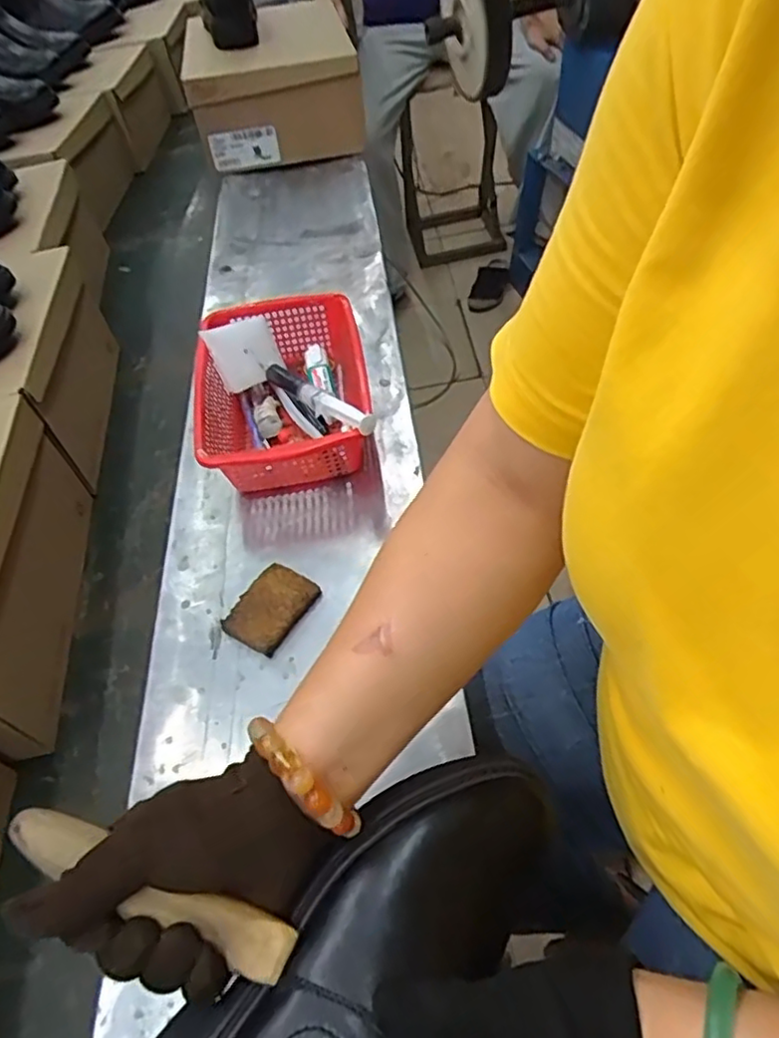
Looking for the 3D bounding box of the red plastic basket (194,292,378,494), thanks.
[{"bbox_3d":[-0.099,-0.115,0.611,0.150,0.085,0.222,-9,47,-4],"label":"red plastic basket"}]

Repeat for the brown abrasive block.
[{"bbox_3d":[-0.090,0.068,0.497,0.052,0.014,0.067,22,52,24],"label":"brown abrasive block"}]

